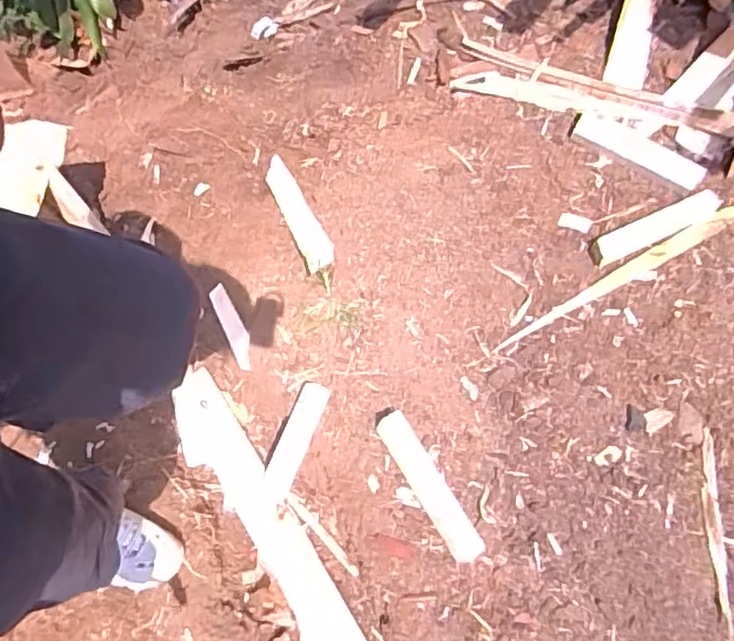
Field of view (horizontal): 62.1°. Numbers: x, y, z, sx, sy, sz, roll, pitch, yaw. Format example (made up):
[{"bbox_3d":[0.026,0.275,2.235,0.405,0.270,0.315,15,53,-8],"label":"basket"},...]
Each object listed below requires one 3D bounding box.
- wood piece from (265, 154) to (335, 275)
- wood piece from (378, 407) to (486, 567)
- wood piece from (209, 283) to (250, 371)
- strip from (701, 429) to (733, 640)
[{"bbox_3d":[-0.156,-0.246,1.356,0.065,0.028,0.405,-24,47,-5],"label":"wood piece"},{"bbox_3d":[0.114,0.302,1.120,0.060,0.032,0.287,-31,79,-10],"label":"wood piece"},{"bbox_3d":[-0.288,0.014,1.312,0.046,0.028,0.193,-25,78,-9],"label":"wood piece"},{"bbox_3d":[0.628,0.379,1.103,0.032,0.012,0.346,3,75,-2],"label":"strip"}]

